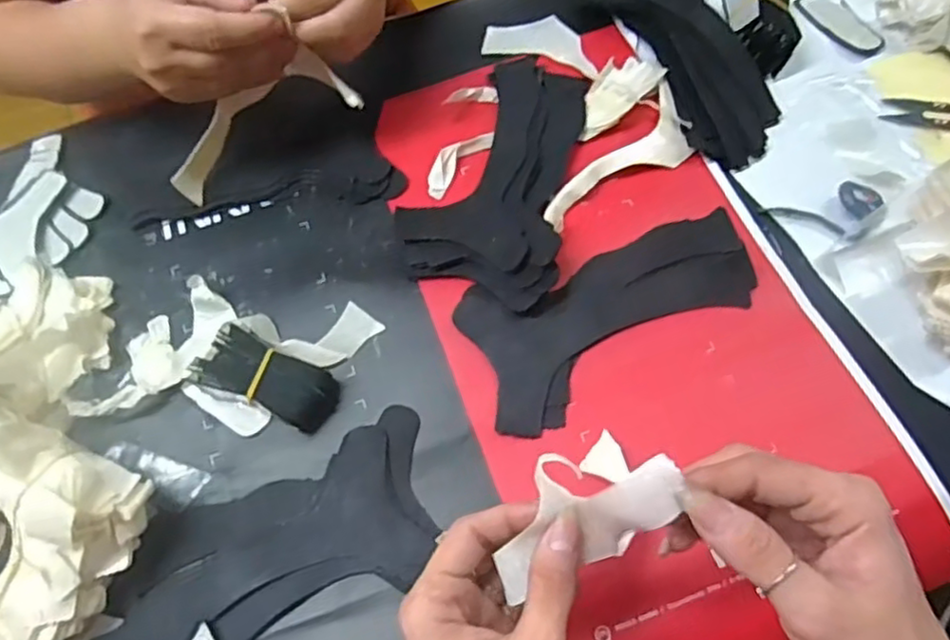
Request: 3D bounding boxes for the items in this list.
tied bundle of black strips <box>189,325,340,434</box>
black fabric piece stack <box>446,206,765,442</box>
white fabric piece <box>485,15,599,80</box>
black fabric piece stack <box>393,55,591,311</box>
[{"bbox_3d":[-0.129,0.038,0.429,0.081,0.033,0.039,23,70,12],"label":"tied bundle of black strips"},{"bbox_3d":[0.095,-0.003,0.444,0.196,0.007,0.098,-20,67,-5],"label":"black fabric piece stack"},{"bbox_3d":[0.056,-0.219,0.542,0.094,0.009,0.045,19,72,13],"label":"white fabric piece"},{"bbox_3d":[0.015,-0.107,0.480,0.108,0.028,0.196,10,68,7],"label":"black fabric piece stack"}]

